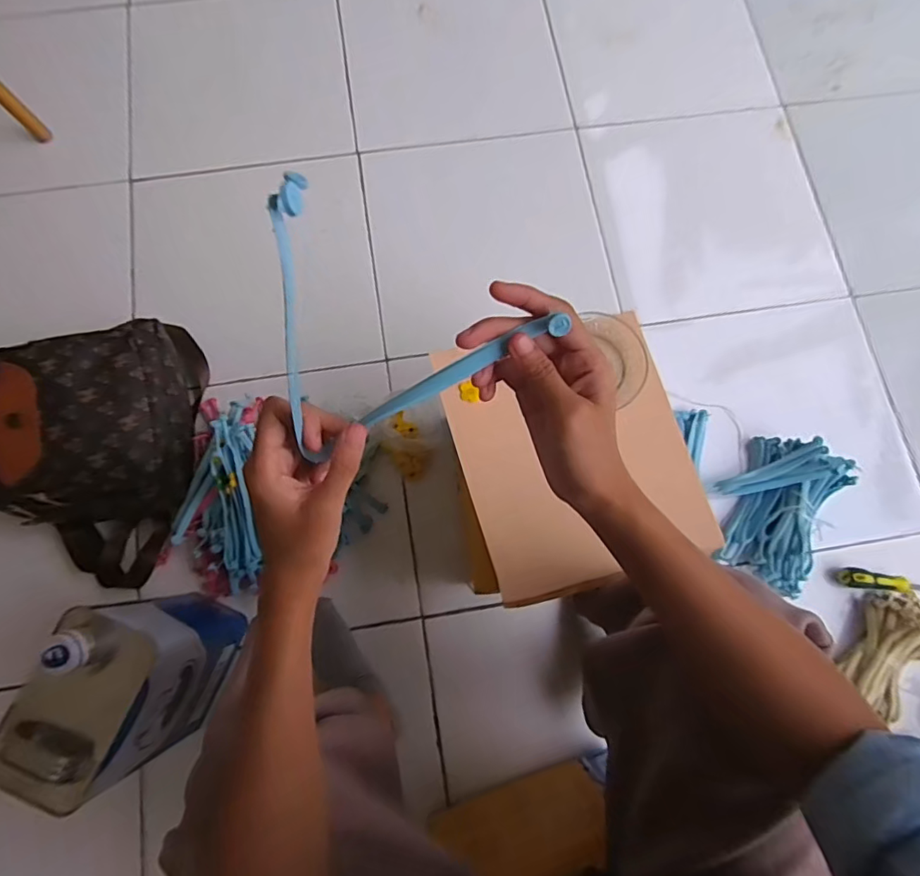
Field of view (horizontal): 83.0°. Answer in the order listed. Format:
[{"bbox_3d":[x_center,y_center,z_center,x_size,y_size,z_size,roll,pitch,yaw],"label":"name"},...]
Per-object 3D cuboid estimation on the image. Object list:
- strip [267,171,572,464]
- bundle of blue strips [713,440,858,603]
[{"bbox_3d":[-0.029,-0.069,0.260,0.148,0.123,0.074,-22,78,-6],"label":"strip"},{"bbox_3d":[0.461,0.099,0.758,0.151,0.065,0.209,29,77,6],"label":"bundle of blue strips"}]

